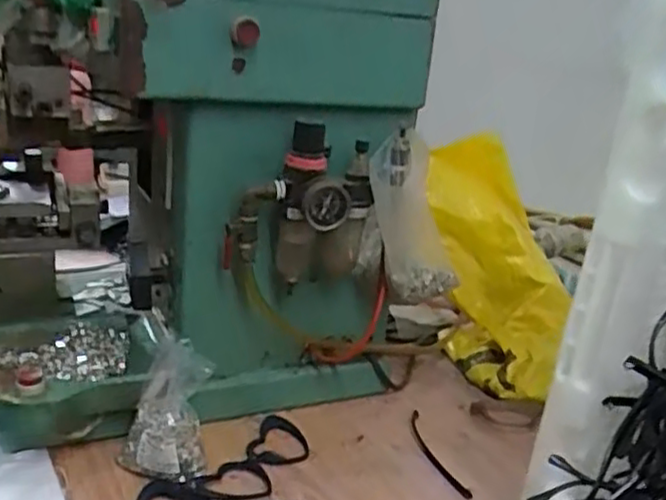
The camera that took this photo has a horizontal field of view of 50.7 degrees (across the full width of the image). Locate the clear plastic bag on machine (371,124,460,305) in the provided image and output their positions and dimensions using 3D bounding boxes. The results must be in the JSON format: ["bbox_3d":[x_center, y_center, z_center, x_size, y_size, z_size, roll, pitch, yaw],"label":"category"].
[{"bbox_3d":[0.071,-0.025,0.651,0.071,0.163,0.051,-18,22,-7],"label":"clear plastic bag on machine"}]

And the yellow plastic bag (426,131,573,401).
[{"bbox_3d":[0.177,0.019,0.838,0.119,0.292,0.104,-4,-9,-29],"label":"yellow plastic bag"}]

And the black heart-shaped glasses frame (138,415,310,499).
[{"bbox_3d":[-0.082,0.187,0.605,0.081,0.013,0.186,18,21,33],"label":"black heart-shaped glasses frame"}]

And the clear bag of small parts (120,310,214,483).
[{"bbox_3d":[-0.144,0.127,0.609,0.071,0.056,0.140,2,61,-14],"label":"clear bag of small parts"}]

